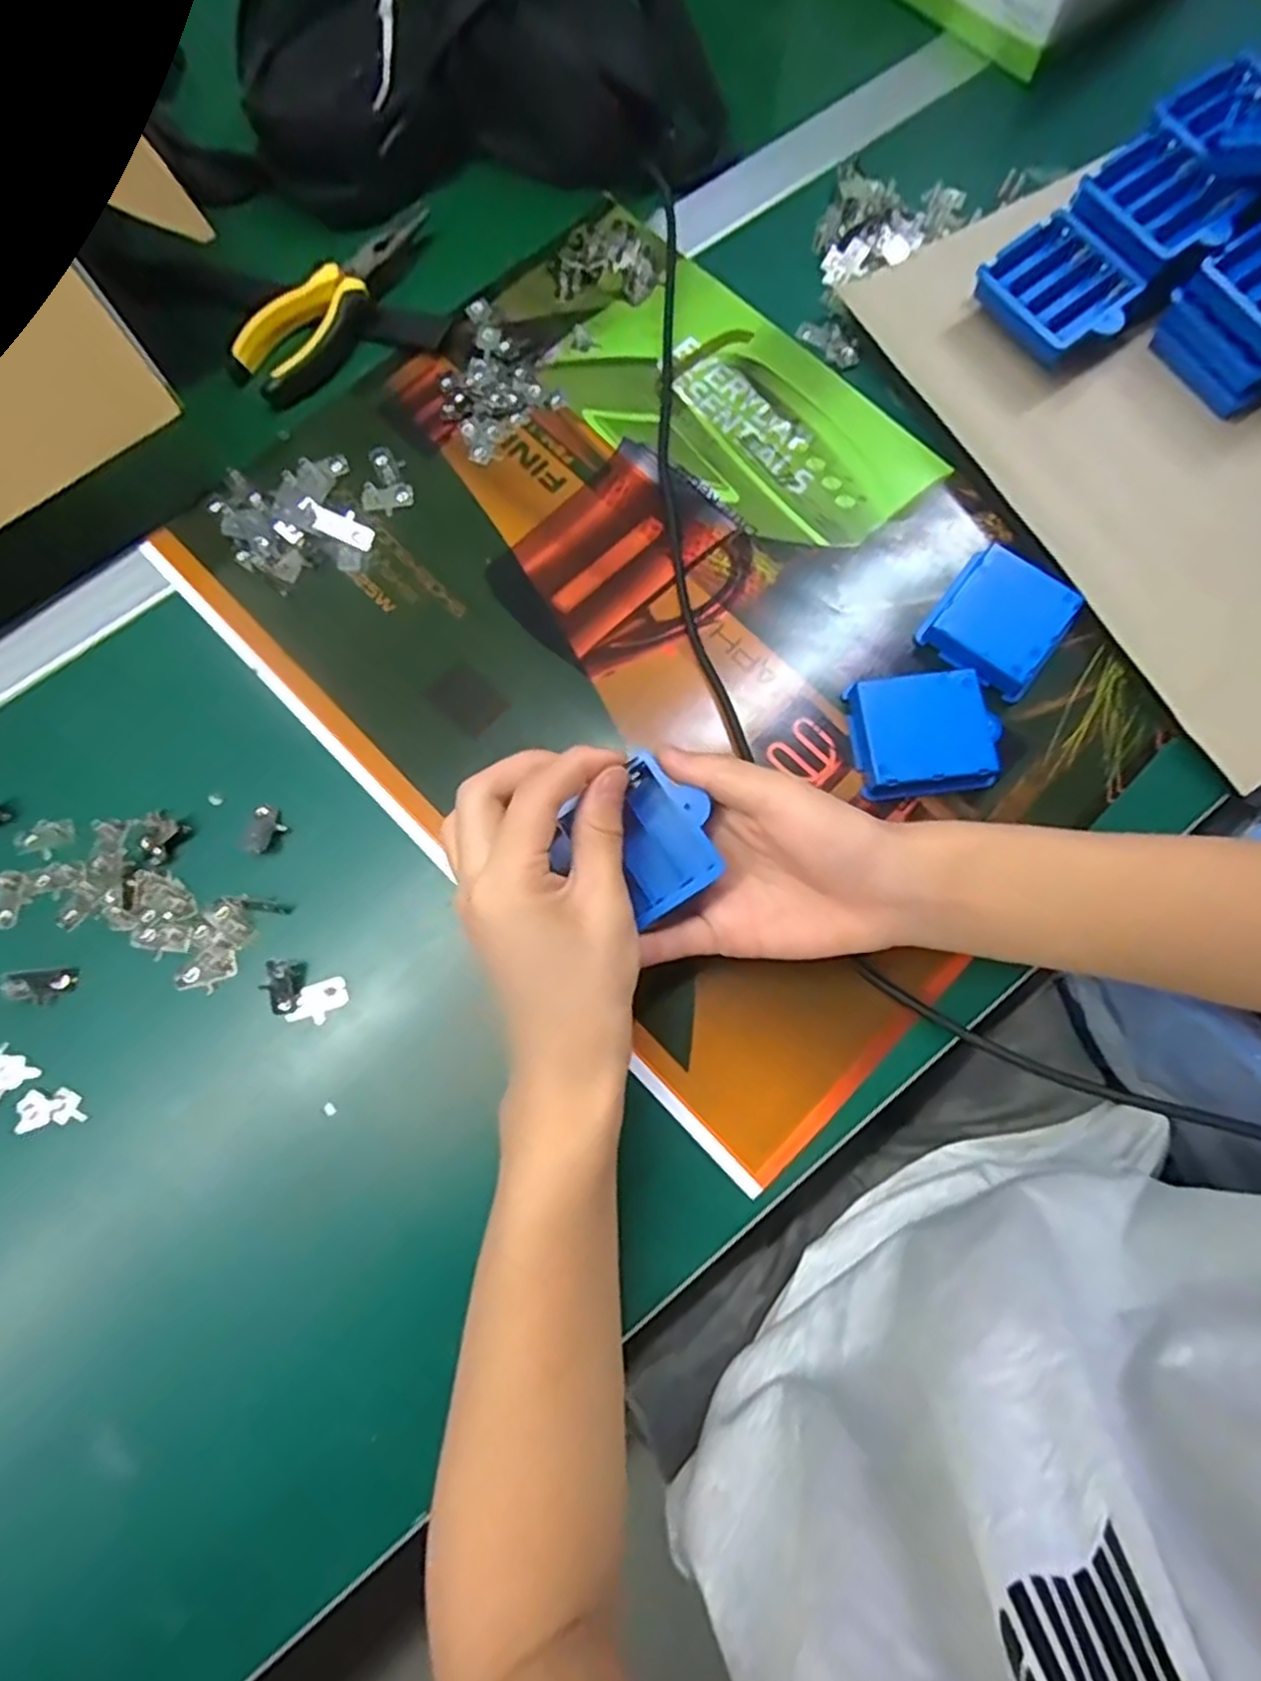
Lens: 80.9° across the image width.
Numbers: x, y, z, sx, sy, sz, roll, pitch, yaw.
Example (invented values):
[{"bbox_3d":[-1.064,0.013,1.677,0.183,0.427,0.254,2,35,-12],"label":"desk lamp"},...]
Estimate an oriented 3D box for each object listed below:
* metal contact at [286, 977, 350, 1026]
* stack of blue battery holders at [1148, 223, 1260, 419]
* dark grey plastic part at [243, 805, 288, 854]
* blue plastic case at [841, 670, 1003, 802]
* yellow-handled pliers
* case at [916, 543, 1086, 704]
[{"bbox_3d":[-0.155,0.081,0.367,0.029,0.004,0.019,-19,77,-4],"label":"metal contact"},{"bbox_3d":[0.350,-0.288,0.413,0.069,0.055,0.082,-33,79,-7],"label":"stack of blue battery holders"},{"bbox_3d":[-0.189,-0.006,0.383,0.018,0.004,0.024,18,77,5],"label":"dark grey plastic part"},{"bbox_3d":[0.155,-0.055,0.388,0.074,0.015,0.062,-5,77,-1],"label":"blue plastic case"},{"bbox_3d":[-0.173,-0.325,0.447,0.051,0.017,0.153,41,80,9],"label":"yellow-handled pliers"},{"bbox_3d":[0.200,-0.120,0.400,0.063,0.017,0.067,36,79,8],"label":"case"}]

